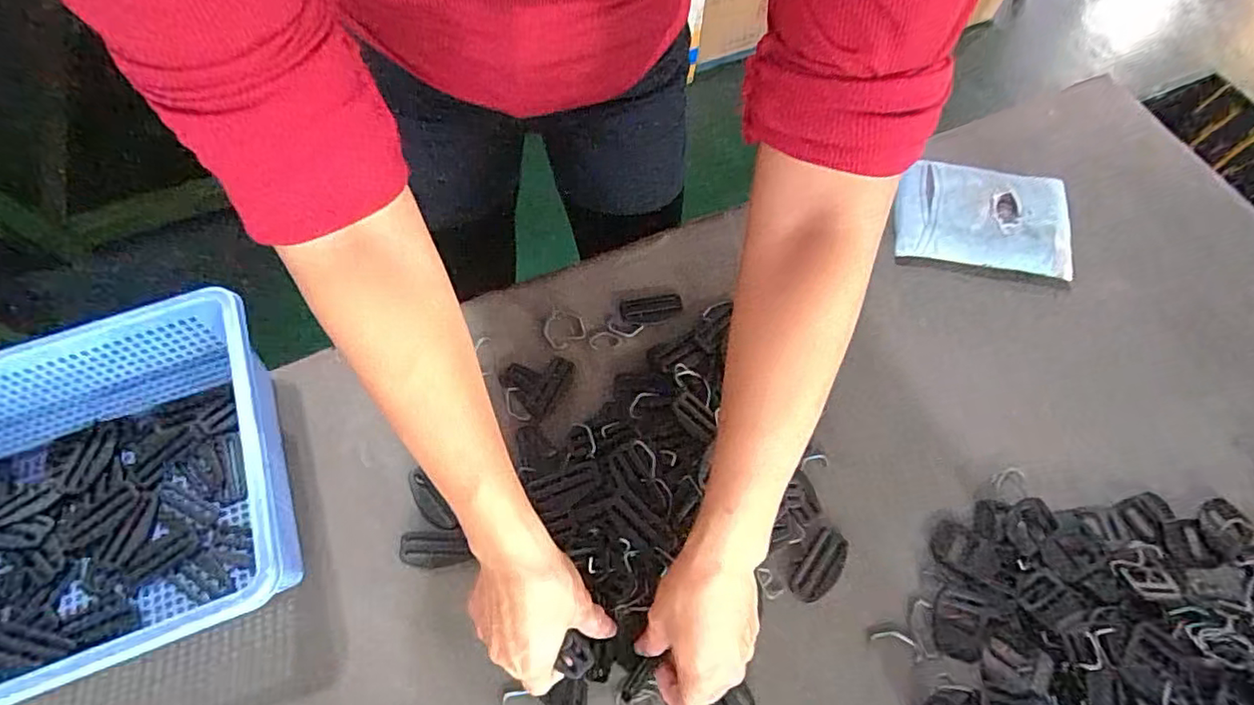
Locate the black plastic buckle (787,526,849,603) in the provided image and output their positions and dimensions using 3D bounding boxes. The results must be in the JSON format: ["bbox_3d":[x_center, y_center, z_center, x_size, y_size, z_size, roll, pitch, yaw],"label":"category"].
[{"bbox_3d":[0.150,0.165,0.455,0.028,0.004,0.059,37,70,15],"label":"black plastic buckle"}]

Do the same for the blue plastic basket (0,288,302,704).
[{"bbox_3d":[-0.392,0.116,0.422,0.295,0.103,0.236,-20,67,-9],"label":"blue plastic basket"}]

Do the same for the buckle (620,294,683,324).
[{"bbox_3d":[0.023,-0.040,0.552,0.057,0.004,0.029,-6,66,-3],"label":"buckle"}]

